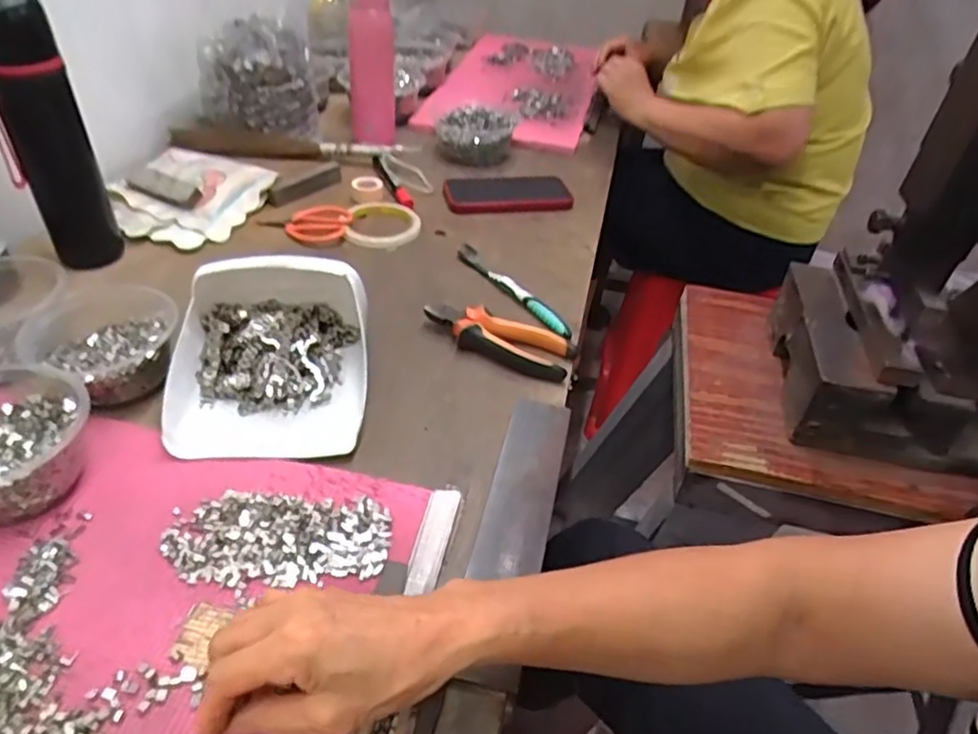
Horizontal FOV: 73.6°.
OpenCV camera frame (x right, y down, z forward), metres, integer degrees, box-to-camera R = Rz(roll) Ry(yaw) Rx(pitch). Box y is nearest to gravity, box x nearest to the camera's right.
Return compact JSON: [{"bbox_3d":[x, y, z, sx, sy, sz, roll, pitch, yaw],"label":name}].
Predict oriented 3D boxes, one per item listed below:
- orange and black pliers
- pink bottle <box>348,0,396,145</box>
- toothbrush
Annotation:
[{"bbox_3d":[0.008,-0.029,0.627,0.147,0.024,0.055,19,42,14],"label":"orange and black pliers"},{"bbox_3d":[-0.168,-0.433,0.937,0.061,0.197,0.051,-7,41,-14],"label":"pink bottle"},{"bbox_3d":[0.023,-0.086,0.703,0.015,0.014,0.184,-26,50,-32],"label":"toothbrush"}]

